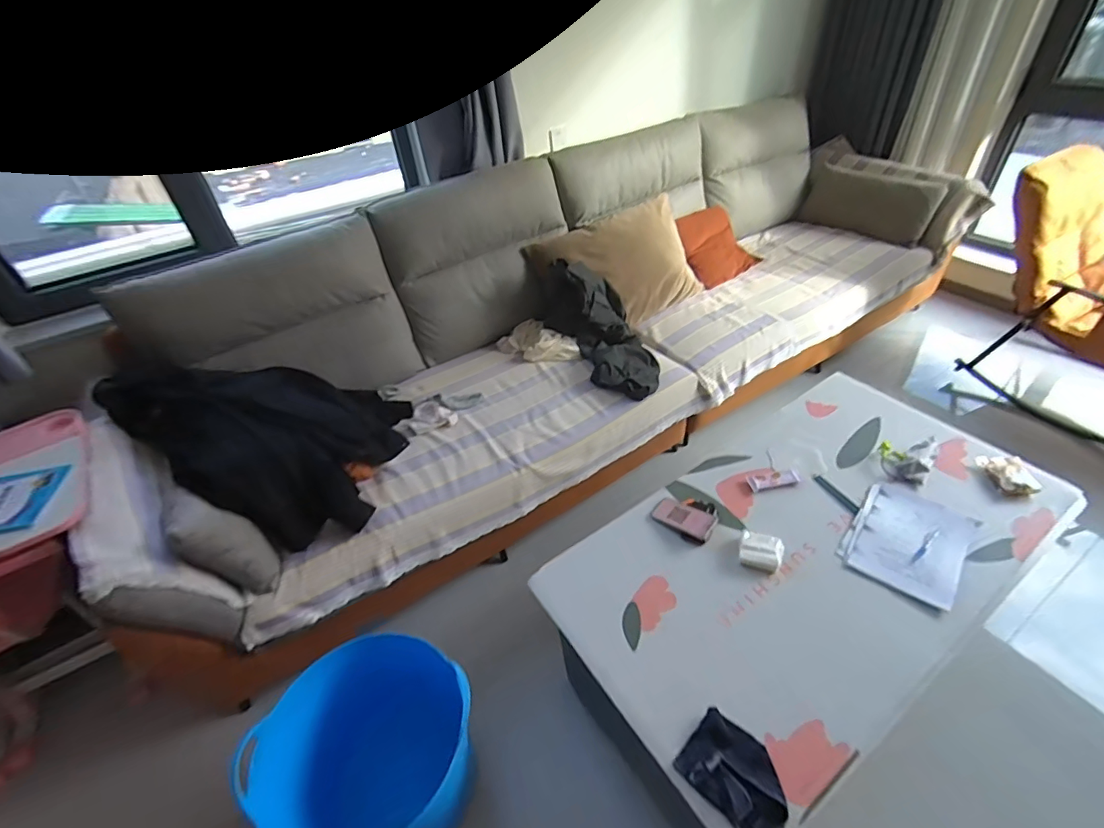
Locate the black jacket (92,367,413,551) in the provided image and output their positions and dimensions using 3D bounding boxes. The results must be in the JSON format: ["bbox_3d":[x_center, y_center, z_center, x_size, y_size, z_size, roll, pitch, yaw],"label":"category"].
[{"bbox_3d":[-0.810,0.018,1.550,0.723,0.355,0.613,19,47,27],"label":"black jacket"}]

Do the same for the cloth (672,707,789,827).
[{"bbox_3d":[0.349,0.673,0.948,0.147,0.040,0.188,-34,48,-28],"label":"cloth"}]

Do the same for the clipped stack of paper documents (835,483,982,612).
[{"bbox_3d":[0.930,0.319,1.321,0.244,0.021,0.336,27,52,33],"label":"clipped stack of paper documents"}]

